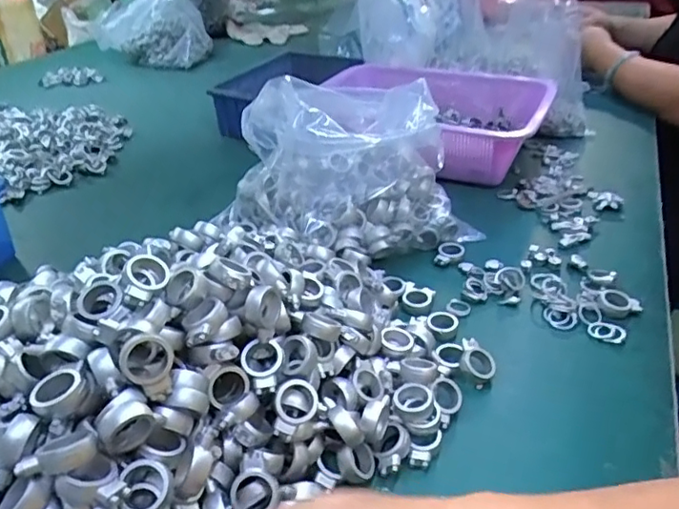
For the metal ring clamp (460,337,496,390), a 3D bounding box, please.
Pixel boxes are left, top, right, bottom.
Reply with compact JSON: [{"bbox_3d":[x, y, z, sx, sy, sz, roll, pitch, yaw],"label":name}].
[{"bbox_3d":[0.105,0.082,0.434,0.025,0.018,0.034,6,34,11],"label":"metal ring clamp"}]

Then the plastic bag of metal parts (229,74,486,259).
[{"bbox_3d":[0.011,-0.090,0.576,0.203,0.154,0.166,-21,38,-27],"label":"plastic bag of metal parts"}]

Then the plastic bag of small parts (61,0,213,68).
[{"bbox_3d":[-0.412,-0.492,1.194,0.250,0.150,0.139,7,34,9],"label":"plastic bag of small parts"}]

